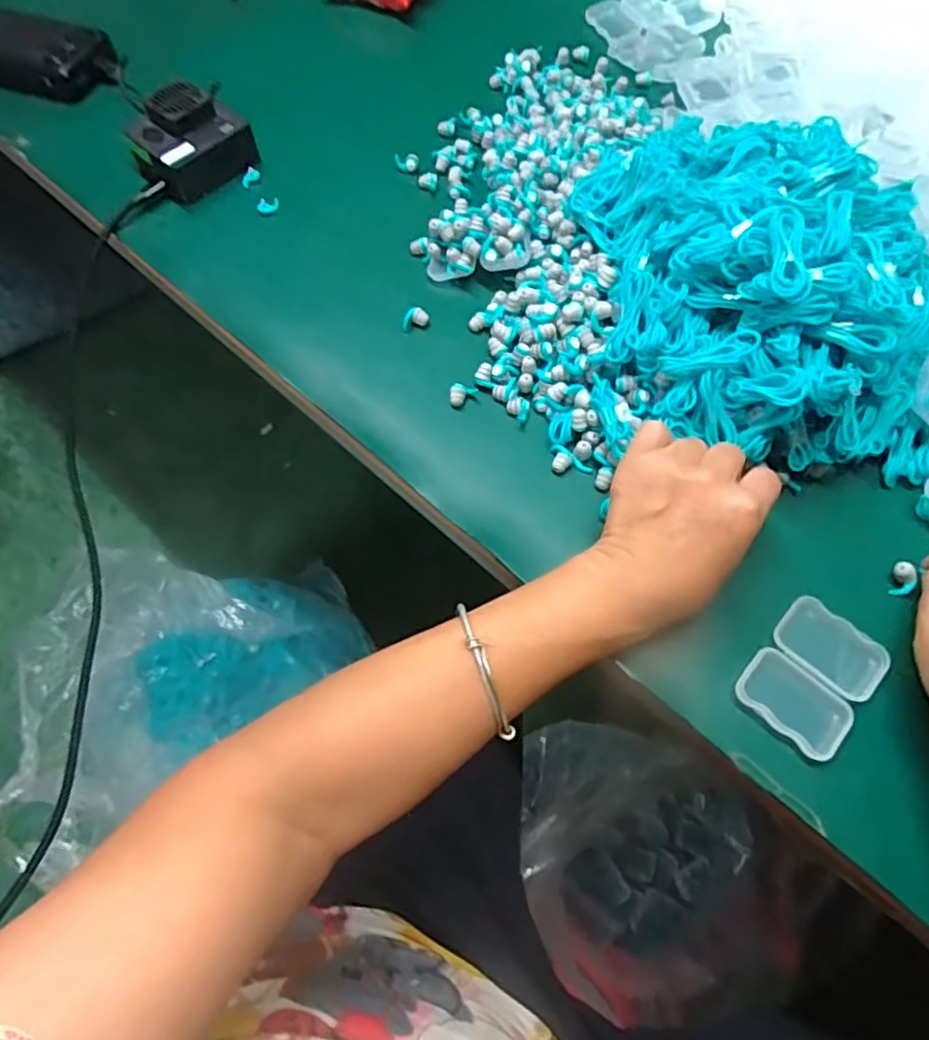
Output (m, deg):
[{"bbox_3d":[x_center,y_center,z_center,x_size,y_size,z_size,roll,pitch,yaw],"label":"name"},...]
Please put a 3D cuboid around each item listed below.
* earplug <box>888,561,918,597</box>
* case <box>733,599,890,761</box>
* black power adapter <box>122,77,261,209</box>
[{"bbox_3d":[0.254,0.034,0.374,0.010,0.016,0.017,2,65,0],"label":"earplug"},{"bbox_3d":[0.189,0.085,0.351,0.056,0.011,0.076,40,71,16],"label":"case"},{"bbox_3d":[-0.215,-0.301,0.512,0.088,0.048,0.067,-34,70,-15],"label":"black power adapter"}]

